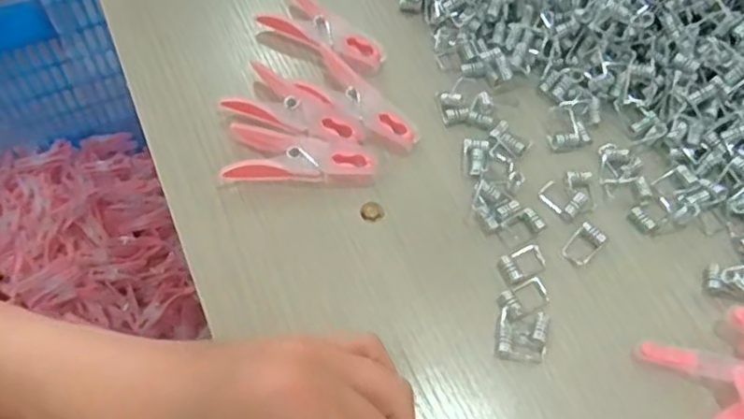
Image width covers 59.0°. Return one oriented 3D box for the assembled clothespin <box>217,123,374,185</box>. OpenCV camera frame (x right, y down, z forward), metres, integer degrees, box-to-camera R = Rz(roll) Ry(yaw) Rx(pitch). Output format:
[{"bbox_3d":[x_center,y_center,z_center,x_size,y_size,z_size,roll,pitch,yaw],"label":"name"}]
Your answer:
[{"bbox_3d":[-0.038,-0.030,0.345,0.076,0.014,0.032,2,61,-2],"label":"assembled clothespin"}]

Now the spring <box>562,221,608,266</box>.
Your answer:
[{"bbox_3d":[0.108,0.018,0.334,0.014,0.005,0.022,40,66,17],"label":"spring"}]

